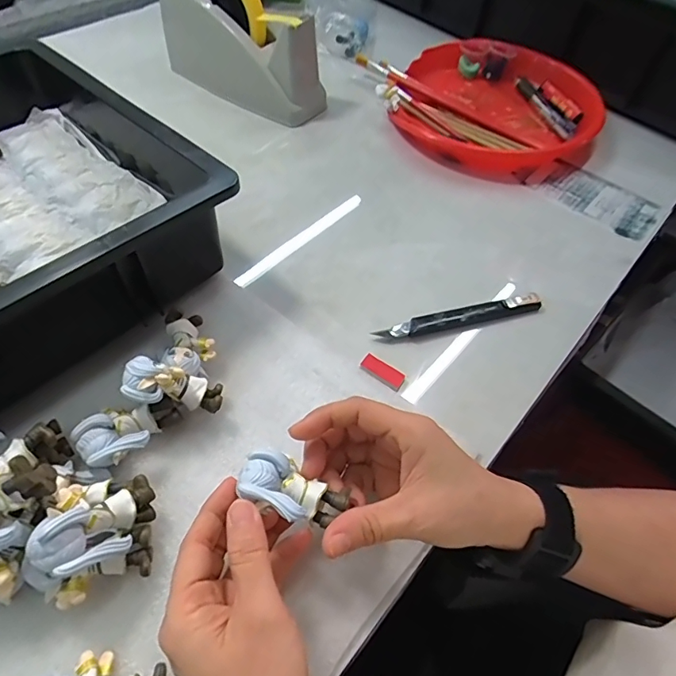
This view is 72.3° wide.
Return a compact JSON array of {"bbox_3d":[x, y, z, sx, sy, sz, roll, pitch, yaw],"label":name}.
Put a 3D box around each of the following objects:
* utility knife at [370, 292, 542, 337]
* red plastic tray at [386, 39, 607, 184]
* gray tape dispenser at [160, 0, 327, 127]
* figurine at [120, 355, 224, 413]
[{"bbox_3d":[0.103,-0.017,0.384,0.145,0.008,0.017,-12,56,-12],"label":"utility knife"},{"bbox_3d":[0.182,-0.279,0.553,0.245,0.041,0.236,-22,59,-18],"label":"red plastic tray"},{"bbox_3d":[-0.112,-0.351,0.541,0.211,0.107,0.080,37,60,21],"label":"gray tape dispenser"},{"bbox_3d":[-0.104,0.030,0.299,0.061,0.024,0.026,21,48,-30],"label":"figurine"}]

